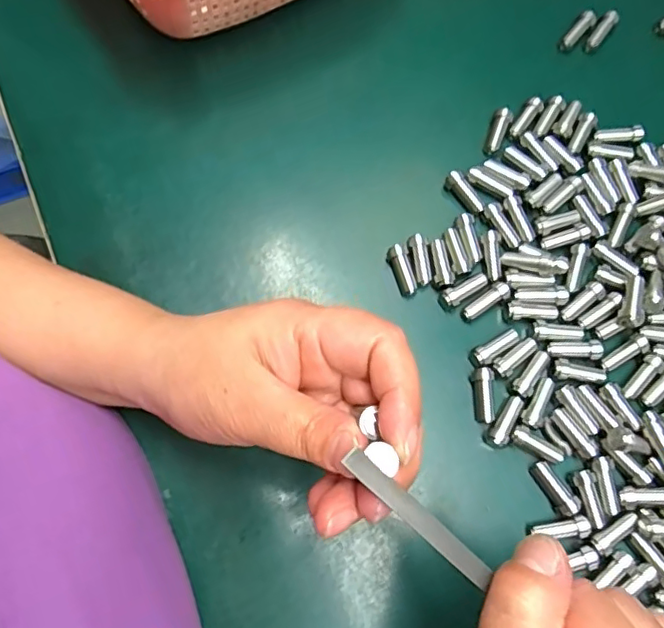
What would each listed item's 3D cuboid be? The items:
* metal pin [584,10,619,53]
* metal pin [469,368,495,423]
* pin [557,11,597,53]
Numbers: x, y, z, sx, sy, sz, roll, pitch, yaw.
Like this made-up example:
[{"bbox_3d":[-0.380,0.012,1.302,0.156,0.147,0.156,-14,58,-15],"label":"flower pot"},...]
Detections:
[{"bbox_3d":[0.163,-0.171,0.354,0.009,0.010,0.028,38,77,9],"label":"metal pin"},{"bbox_3d":[0.075,0.041,0.292,0.010,0.006,0.027,-2,74,-1],"label":"metal pin"},{"bbox_3d":[0.149,-0.170,0.353,0.009,0.010,0.027,42,78,10],"label":"pin"}]

